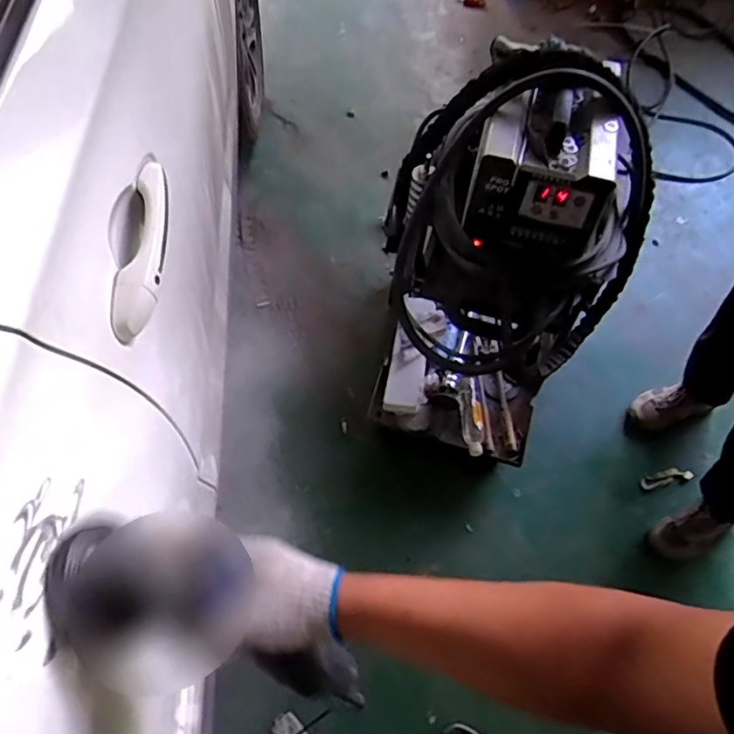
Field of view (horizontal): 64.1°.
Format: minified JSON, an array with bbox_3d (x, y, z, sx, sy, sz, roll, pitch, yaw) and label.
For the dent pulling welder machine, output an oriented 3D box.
[{"bbox_3d":[0.281,-0.176,1.248,0.487,0.791,0.487,11,64,2],"label":"dent pulling welder machine"}]

